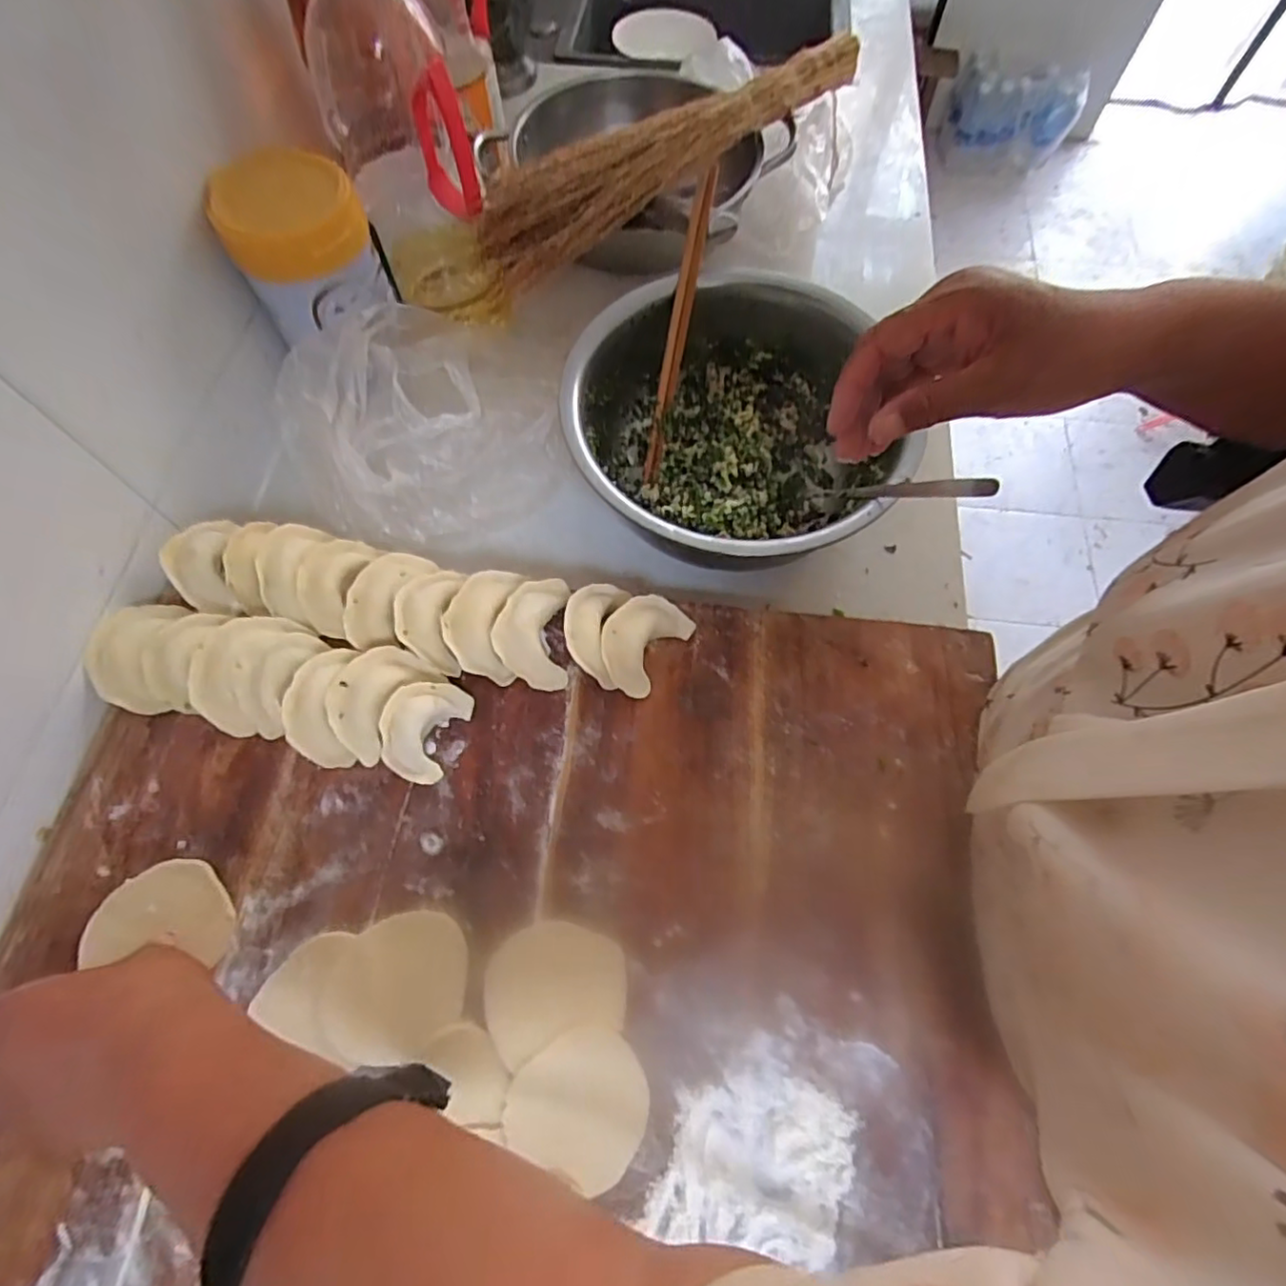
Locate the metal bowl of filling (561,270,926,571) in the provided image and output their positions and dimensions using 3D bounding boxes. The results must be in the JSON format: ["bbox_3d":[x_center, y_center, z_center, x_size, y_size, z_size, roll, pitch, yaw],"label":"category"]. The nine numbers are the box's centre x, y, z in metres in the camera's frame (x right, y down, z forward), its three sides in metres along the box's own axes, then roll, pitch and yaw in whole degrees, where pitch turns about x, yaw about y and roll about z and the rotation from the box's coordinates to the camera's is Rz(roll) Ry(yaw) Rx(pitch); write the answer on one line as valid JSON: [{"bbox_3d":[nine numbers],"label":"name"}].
[{"bbox_3d":[0.059,-0.165,0.519,0.218,0.098,0.261,5,66,2],"label":"metal bowl of filling"}]

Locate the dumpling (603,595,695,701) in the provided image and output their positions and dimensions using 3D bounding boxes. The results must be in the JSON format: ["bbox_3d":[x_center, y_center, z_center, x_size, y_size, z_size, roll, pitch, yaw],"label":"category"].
[{"bbox_3d":[-0.002,-0.002,0.436,0.052,0.016,0.068,46,67,-20],"label":"dumpling"}]

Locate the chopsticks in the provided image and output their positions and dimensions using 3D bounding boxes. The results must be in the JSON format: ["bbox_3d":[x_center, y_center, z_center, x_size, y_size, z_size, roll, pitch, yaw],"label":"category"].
[{"bbox_3d":[0.029,-0.257,0.526,0.015,0.018,0.242,13,103,5],"label":"chopsticks"}]

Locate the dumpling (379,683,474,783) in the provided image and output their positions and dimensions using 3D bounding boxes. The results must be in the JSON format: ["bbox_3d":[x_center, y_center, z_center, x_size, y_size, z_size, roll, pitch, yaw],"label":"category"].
[{"bbox_3d":[-0.139,0.053,0.402,0.040,0.031,0.062,18,66,7],"label":"dumpling"}]

